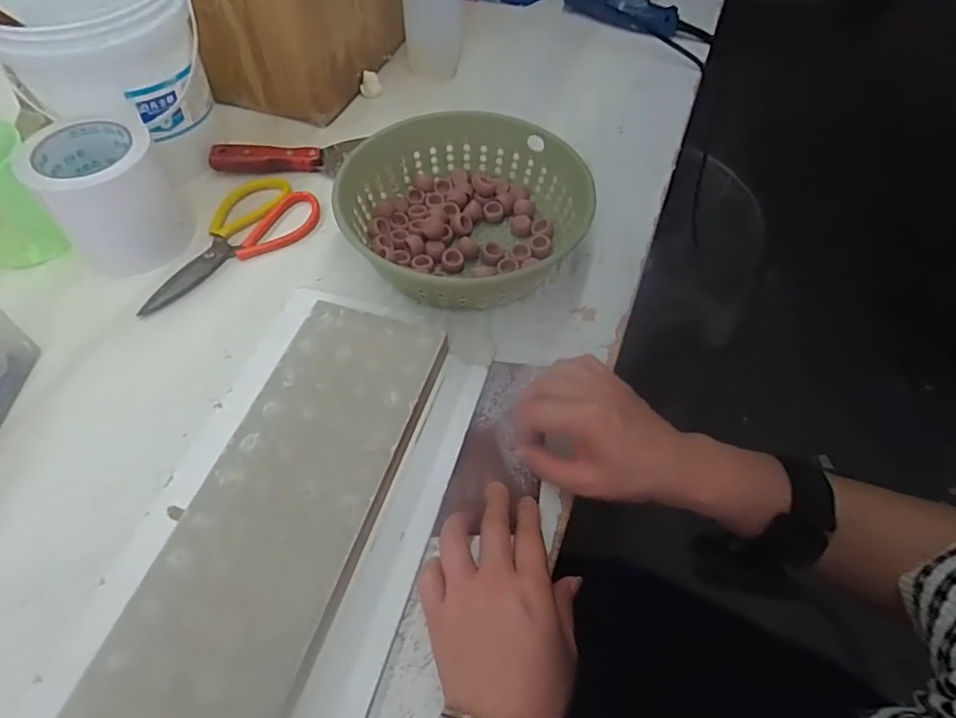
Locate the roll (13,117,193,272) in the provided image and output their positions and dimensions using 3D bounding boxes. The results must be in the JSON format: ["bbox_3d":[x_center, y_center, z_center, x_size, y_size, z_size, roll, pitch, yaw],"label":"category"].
[{"bbox_3d":[-0.336,-0.150,0.504,0.104,0.090,0.104,-35,64,-22],"label":"roll"}]

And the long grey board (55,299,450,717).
[{"bbox_3d":[-0.143,0.129,0.346,0.120,0.015,0.408,16,58,9],"label":"long grey board"}]

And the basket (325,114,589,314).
[{"bbox_3d":[-0.011,-0.145,0.537,0.211,0.073,0.214,2,58,-3],"label":"basket"}]

